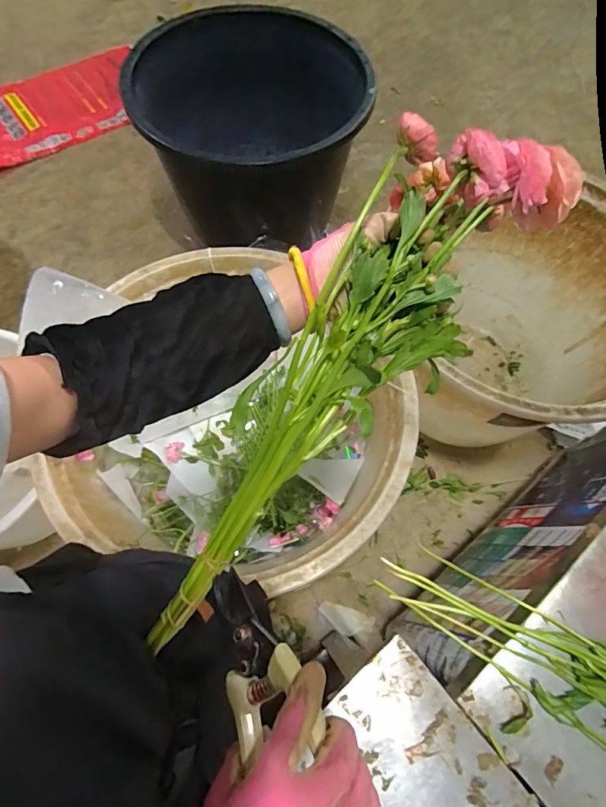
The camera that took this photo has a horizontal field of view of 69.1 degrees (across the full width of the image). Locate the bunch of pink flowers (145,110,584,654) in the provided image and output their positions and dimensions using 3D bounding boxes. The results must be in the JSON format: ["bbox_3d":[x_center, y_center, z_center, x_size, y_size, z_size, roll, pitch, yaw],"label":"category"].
[{"bbox_3d":[0.015,-0.011,0.350,0.131,0.075,0.452,38,95,14],"label":"bunch of pink flowers"}]

